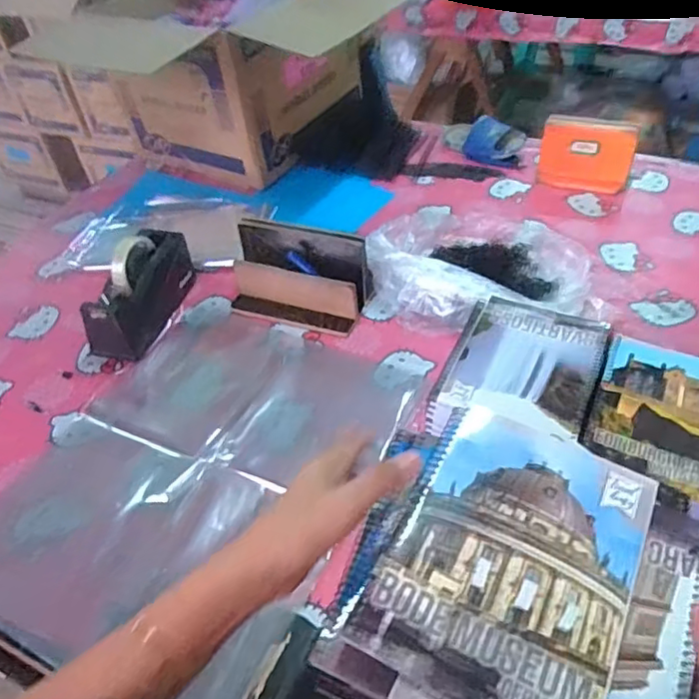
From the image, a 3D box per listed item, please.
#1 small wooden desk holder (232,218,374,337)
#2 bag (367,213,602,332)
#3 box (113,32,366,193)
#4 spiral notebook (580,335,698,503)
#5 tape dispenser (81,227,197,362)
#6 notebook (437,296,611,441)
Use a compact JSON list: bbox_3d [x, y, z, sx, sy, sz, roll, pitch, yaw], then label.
[{"bbox_3d":[-0.078,-0.113,0.890,0.206,0.117,0.106,12,45,17],"label":"small wooden desk holder"},{"bbox_3d":[0.186,-0.129,0.912,0.303,0.077,0.245,-5,43,-2],"label":"bag"},{"bbox_3d":[-0.227,-0.577,1.292,0.351,0.256,0.428,20,48,23],"label":"box"},{"bbox_3d":[0.335,0.066,0.619,0.154,0.010,0.194,18,47,22],"label":"spiral notebook"},{"bbox_3d":[-0.301,-0.085,0.878,0.074,0.112,0.204,12,45,16],"label":"tape dispenser"},{"bbox_3d":[0.204,0.011,0.685,0.146,0.008,0.191,16,47,20],"label":"notebook"}]

